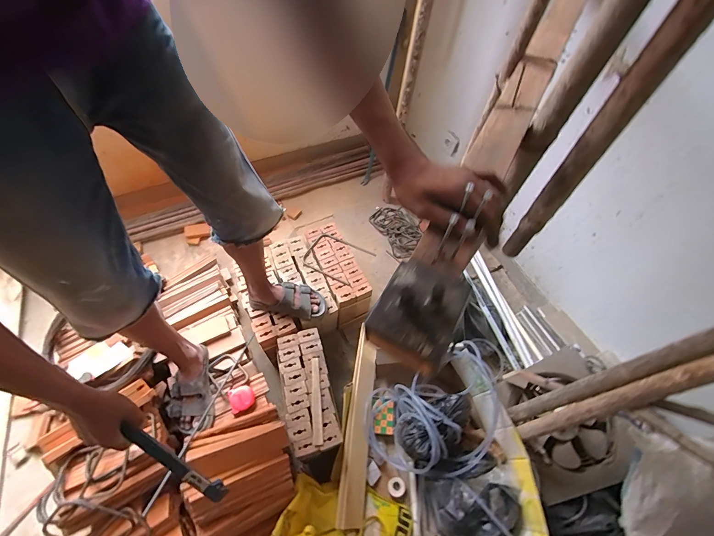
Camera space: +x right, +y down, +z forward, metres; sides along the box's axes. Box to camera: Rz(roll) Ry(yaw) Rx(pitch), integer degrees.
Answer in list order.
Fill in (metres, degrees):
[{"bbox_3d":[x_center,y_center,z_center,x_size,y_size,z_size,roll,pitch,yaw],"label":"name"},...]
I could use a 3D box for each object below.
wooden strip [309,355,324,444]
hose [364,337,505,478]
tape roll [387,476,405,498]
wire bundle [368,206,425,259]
[{"bbox_3d":[-0.122,0.386,0.960,0.031,0.008,0.240,-5,58,-6],"label":"wooden strip"},{"bbox_3d":[0.239,0.470,1.023,0.398,0.235,0.304,-17,61,-13],"label":"hose"},{"bbox_3d":[0.126,0.697,1.040,0.054,0.011,0.053,1,58,-2],"label":"tape roll"},{"bbox_3d":[0.200,-0.196,1.588,0.178,0.043,0.291,-25,63,-17],"label":"wire bundle"}]

